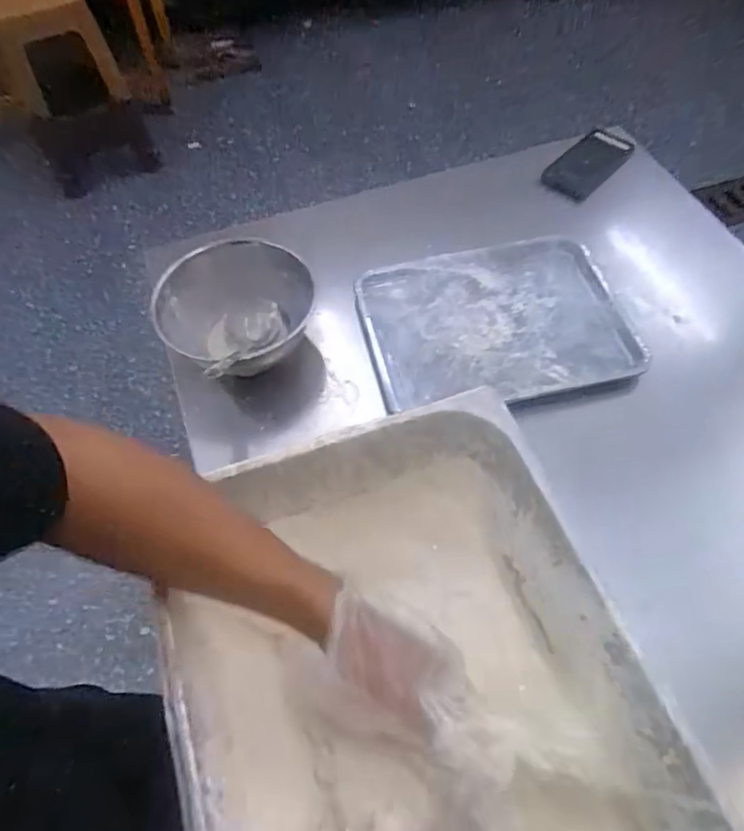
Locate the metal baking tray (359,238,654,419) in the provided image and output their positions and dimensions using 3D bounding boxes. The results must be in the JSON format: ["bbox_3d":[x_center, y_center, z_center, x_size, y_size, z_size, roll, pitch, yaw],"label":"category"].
[{"bbox_3d":[0.149,-0.118,0.731,0.309,0.024,0.231,-11,58,-6],"label":"metal baking tray"}]

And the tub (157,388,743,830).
[{"bbox_3d":[0.050,0.265,0.430,0.314,0.167,0.511,-19,60,-11],"label":"tub"}]

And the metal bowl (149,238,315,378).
[{"bbox_3d":[-0.160,-0.126,0.699,0.164,0.072,0.161,0,58,1],"label":"metal bowl"}]

